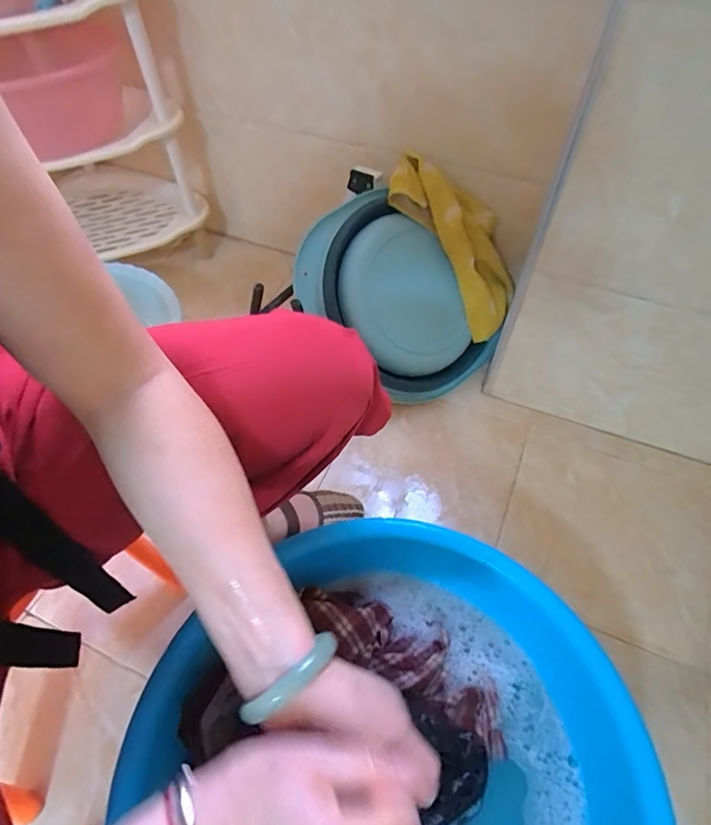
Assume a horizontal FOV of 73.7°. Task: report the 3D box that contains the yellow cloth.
[{"bbox_3d":[0.176,-0.292,0.824,0.084,0.317,0.142,-11,36,49],"label":"yellow cloth"}]

